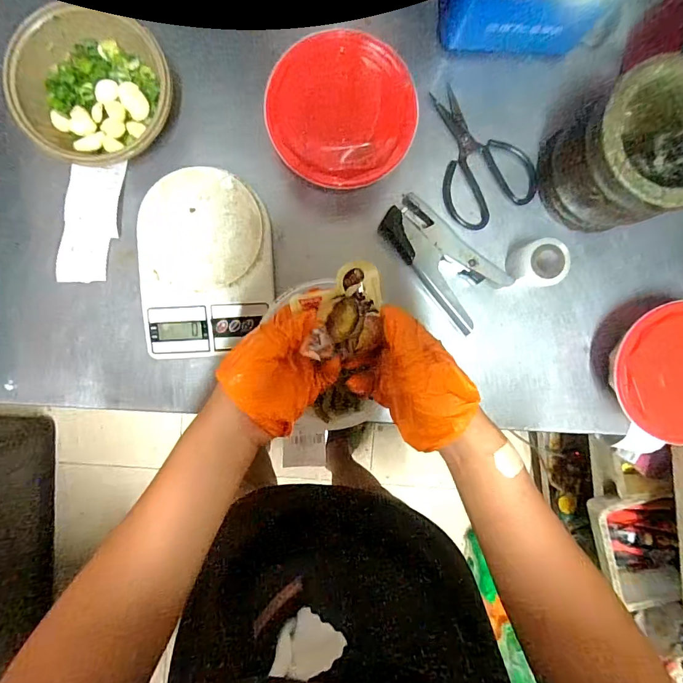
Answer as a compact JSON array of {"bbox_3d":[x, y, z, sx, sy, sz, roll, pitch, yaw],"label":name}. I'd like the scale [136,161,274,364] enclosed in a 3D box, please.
[{"bbox_3d":[-0.159,-0.088,0.496,0.151,0.035,0.208,-2,96,-3],"label":"scale"}]

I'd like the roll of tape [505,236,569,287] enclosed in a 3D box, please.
[{"bbox_3d":[0.235,-0.093,0.501,0.047,0.050,0.052,4,96,-3],"label":"roll of tape"}]

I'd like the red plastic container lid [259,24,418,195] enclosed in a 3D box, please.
[{"bbox_3d":[0.001,-0.246,0.452,0.156,0.015,0.148,-9,94,-3],"label":"red plastic container lid"}]

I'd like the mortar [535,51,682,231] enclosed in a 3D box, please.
[{"bbox_3d":[0.310,-0.202,0.451,0.131,0.136,0.133,0,96,-3],"label":"mortar"}]

